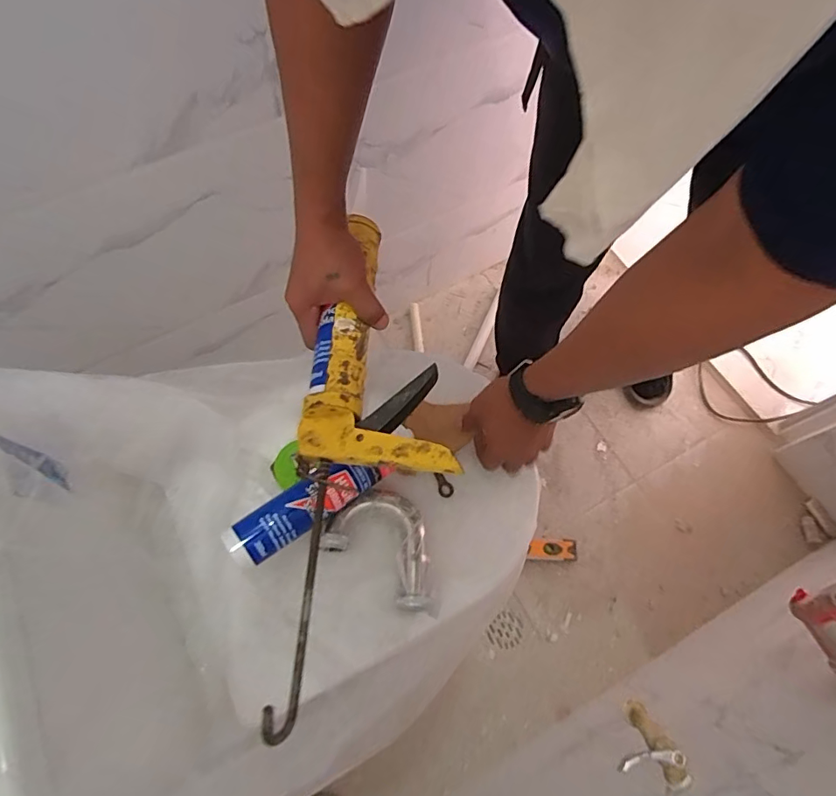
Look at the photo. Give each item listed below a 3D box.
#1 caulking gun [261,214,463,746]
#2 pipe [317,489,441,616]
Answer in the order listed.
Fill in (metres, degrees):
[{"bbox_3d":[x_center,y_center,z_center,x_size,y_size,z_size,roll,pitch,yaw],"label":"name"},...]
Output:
[{"bbox_3d":[-0.037,0.026,0.434,0.133,0.051,0.459,3,68,0],"label":"caulking gun"},{"bbox_3d":[-0.026,0.161,0.549,0.141,0.037,0.097,33,70,12],"label":"pipe"}]

